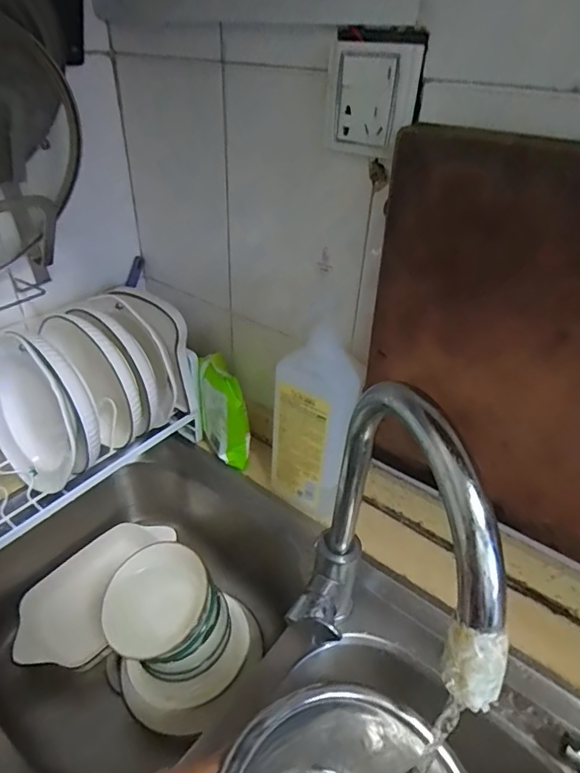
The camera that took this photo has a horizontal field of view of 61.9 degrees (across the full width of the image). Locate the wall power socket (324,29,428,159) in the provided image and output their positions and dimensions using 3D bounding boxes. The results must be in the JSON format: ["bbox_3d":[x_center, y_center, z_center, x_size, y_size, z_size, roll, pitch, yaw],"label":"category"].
[{"bbox_3d":[0.071,-0.254,0.432,0.085,0.087,0.013,24,41,26],"label":"wall power socket"}]

